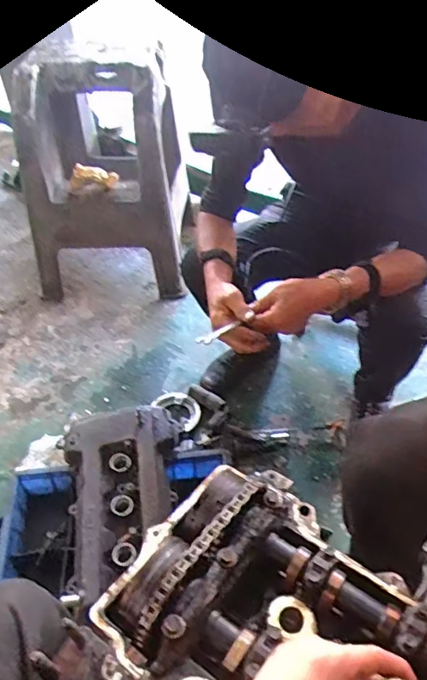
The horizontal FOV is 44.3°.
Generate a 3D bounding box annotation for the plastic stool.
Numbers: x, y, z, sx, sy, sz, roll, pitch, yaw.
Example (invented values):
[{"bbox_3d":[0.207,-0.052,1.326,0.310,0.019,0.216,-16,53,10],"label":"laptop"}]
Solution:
[{"bbox_3d":[-0.305,-0.481,1.530,0.410,0.559,0.499,-1,46,3],"label":"plastic stool"}]

